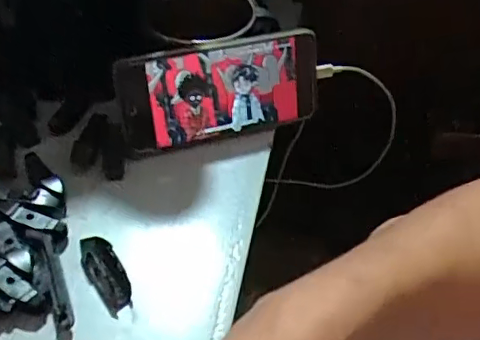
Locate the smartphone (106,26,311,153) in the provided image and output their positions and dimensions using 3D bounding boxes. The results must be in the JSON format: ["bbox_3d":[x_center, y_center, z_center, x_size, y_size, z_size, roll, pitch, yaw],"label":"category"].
[{"bbox_3d":[-0.014,-0.062,0.442,0.155,0.075,0.010,-13,29,-15],"label":"smartphone"}]

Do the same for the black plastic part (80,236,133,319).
[{"bbox_3d":[-0.086,0.065,0.363,0.021,0.011,0.057,-21,50,-23],"label":"black plastic part"}]

